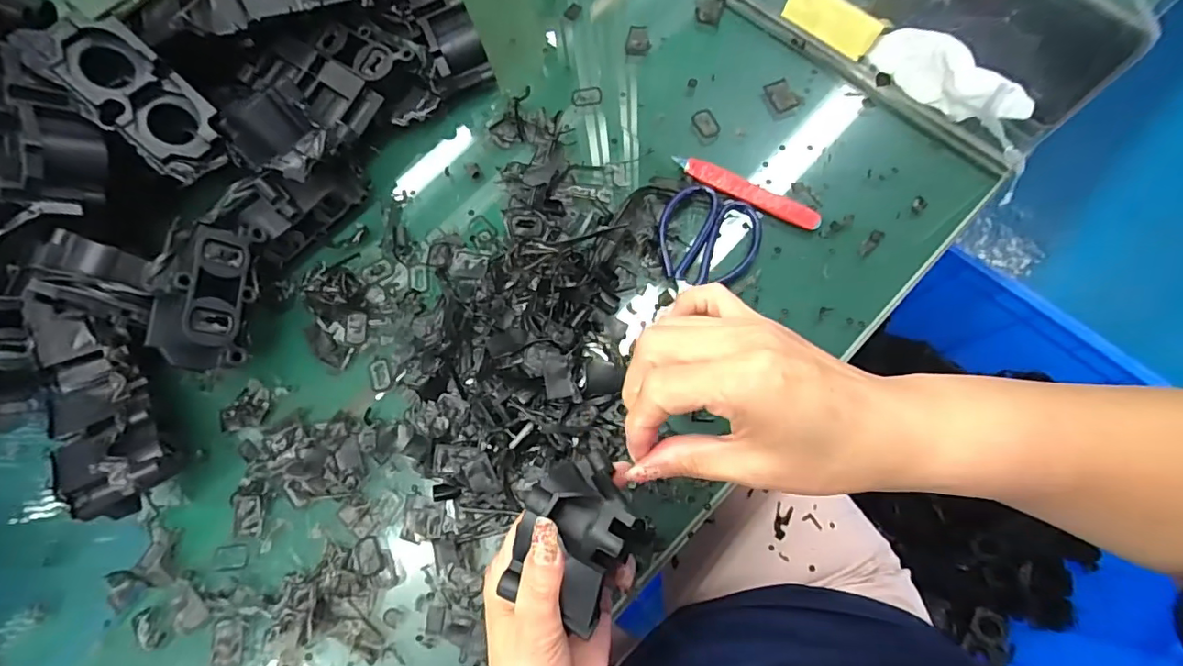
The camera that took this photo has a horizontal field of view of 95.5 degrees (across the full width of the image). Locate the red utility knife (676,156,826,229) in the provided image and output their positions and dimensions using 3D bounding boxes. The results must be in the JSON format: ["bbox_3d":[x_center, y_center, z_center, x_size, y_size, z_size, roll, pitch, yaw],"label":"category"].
[{"bbox_3d":[0.116,-0.106,0.405,0.115,0.012,0.015,28,79,11],"label":"red utility knife"}]

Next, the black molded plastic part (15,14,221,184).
[{"bbox_3d":[-0.306,-0.158,0.368,0.119,0.046,0.056,45,81,-17],"label":"black molded plastic part"}]

